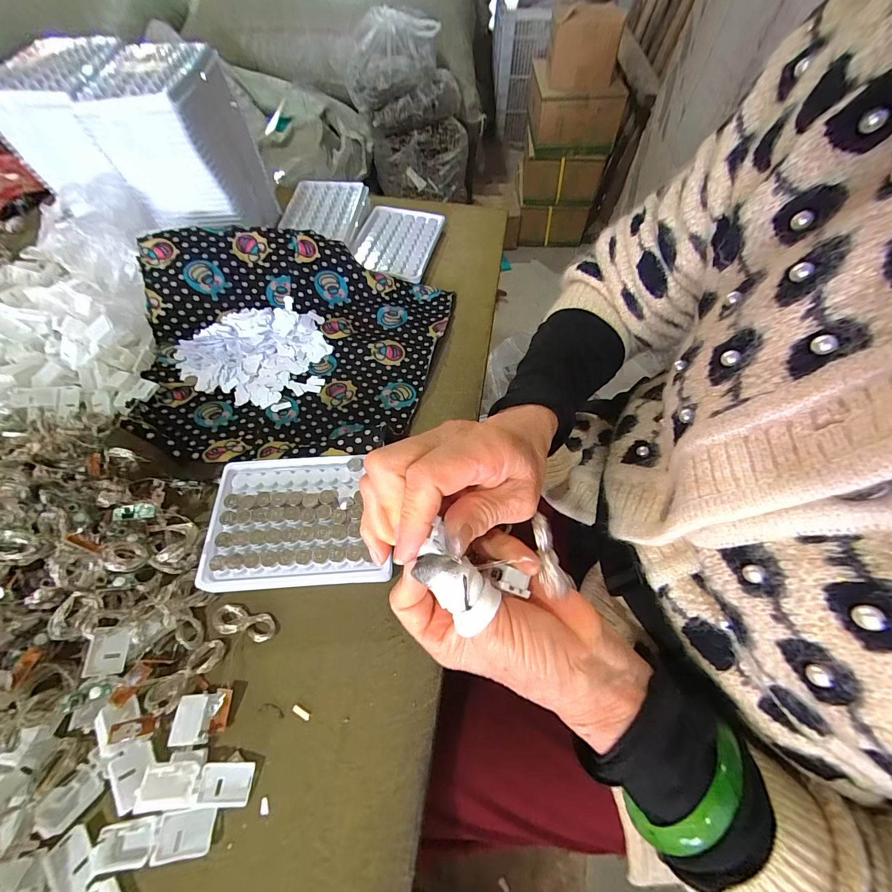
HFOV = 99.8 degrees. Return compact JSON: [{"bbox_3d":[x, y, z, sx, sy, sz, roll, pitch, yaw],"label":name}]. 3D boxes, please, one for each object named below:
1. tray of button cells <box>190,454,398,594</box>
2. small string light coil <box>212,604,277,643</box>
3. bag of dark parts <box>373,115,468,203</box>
[{"bbox_3d":[-0.110,0.055,0.282,0.124,0.023,0.095,-3,61,-3],"label":"tray of button cells"},{"bbox_3d":[-0.138,0.120,0.256,0.043,0.008,0.018,10,61,4],"label":"small string light coil"},{"bbox_3d":[-0.081,-1.036,1.398,0.335,0.204,0.168,-13,60,-8],"label":"bag of dark parts"}]

